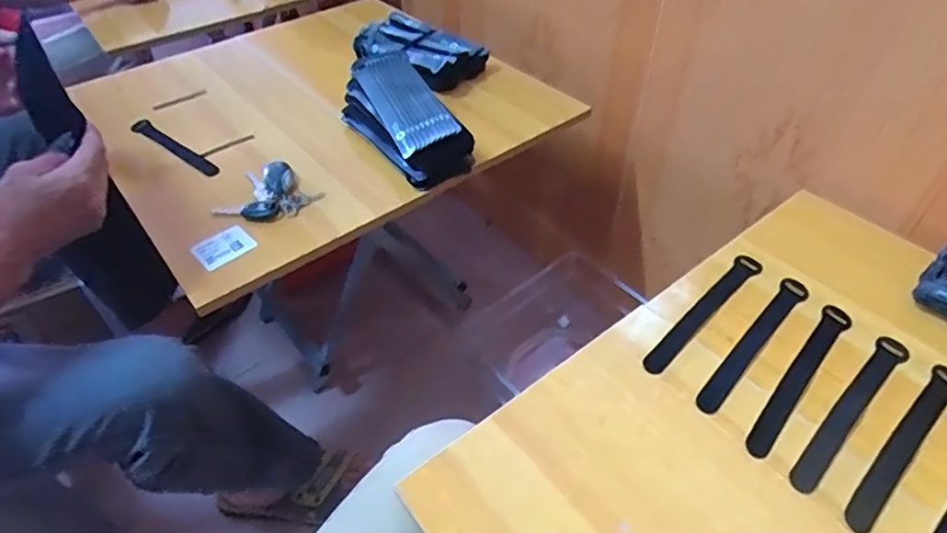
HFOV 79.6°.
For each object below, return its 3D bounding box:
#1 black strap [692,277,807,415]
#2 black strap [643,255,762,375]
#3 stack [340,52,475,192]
[{"bbox_3d":[0.264,0.070,0.534,0.023,0.006,0.197,34,55,31],"label":"black strap"},{"bbox_3d":[0.228,0.043,0.560,0.024,0.004,0.197,34,55,31],"label":"black strap"},{"bbox_3d":[-0.089,-0.191,0.757,0.095,0.101,0.205,-27,51,-23],"label":"stack"}]

